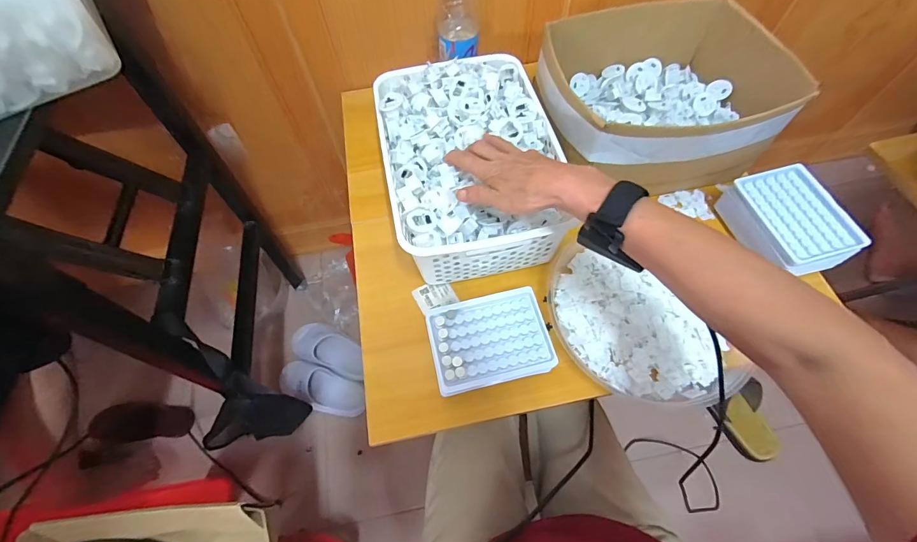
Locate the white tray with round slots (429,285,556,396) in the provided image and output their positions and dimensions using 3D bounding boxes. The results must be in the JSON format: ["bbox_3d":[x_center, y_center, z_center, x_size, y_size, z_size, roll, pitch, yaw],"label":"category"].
[{"bbox_3d":[0.035,0.082,0.459,0.132,0.038,0.102,-13,64,-5],"label":"white tray with round slots"}]

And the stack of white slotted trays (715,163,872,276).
[{"bbox_3d":[0.423,-0.065,0.505,0.099,0.050,0.140,-16,64,-6],"label":"stack of white slotted trays"}]

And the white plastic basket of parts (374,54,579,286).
[{"bbox_3d":[0.012,-0.147,0.515,0.208,0.098,0.293,-13,64,-5],"label":"white plastic basket of parts"}]

